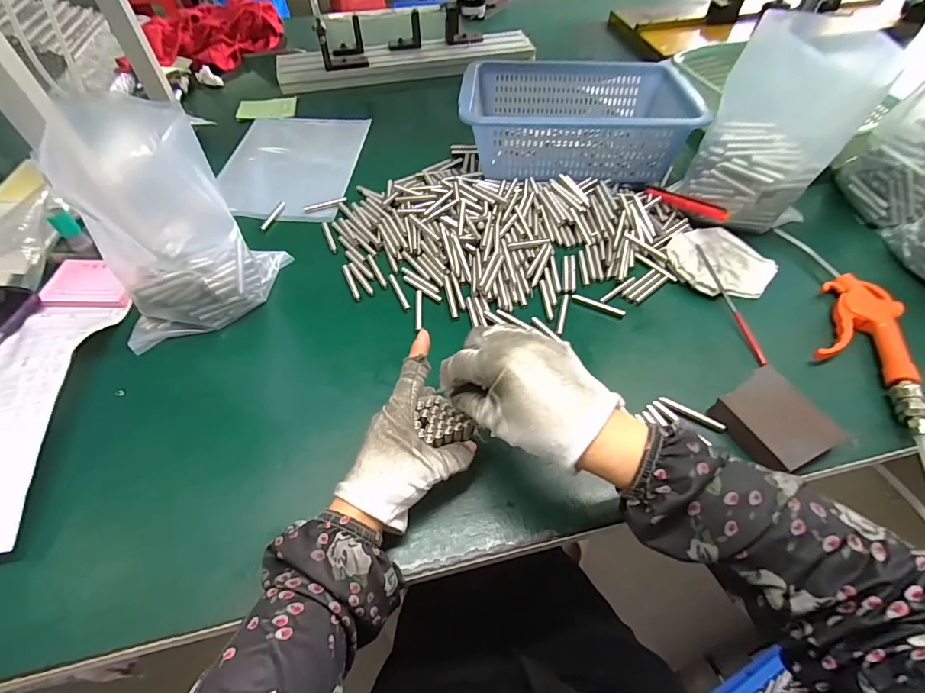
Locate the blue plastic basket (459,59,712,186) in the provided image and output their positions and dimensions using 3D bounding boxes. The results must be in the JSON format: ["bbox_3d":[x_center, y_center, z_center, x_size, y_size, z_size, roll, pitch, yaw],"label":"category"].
[{"bbox_3d":[0.154,-0.330,0.629,0.310,0.088,0.254,3,54,-2],"label":"blue plastic basket"}]

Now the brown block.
[{"bbox_3d":[0.265,0.065,0.375,0.064,0.034,0.075,-24,60,-20],"label":"brown block"}]

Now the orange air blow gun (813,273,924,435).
[{"bbox_3d":[0.389,-0.008,0.427,0.072,0.025,0.180,22,56,12],"label":"orange air blow gun"}]

